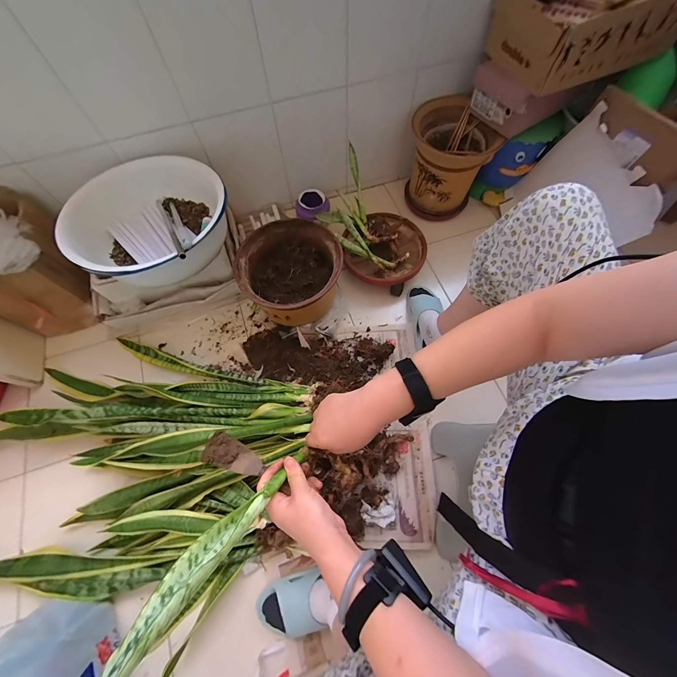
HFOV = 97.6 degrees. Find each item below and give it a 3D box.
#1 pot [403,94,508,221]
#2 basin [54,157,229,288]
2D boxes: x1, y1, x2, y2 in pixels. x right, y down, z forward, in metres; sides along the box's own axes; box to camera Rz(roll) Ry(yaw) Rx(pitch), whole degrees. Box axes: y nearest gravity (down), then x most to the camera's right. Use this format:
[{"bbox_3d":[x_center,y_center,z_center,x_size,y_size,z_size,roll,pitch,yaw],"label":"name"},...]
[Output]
[{"bbox_3d":[0.360,-0.577,0.982,0.239,0.257,0.266,12,68,6],"label":"pot"},{"bbox_3d":[-0.448,-0.263,0.688,0.340,0.123,0.321,0,67,1],"label":"basin"}]

